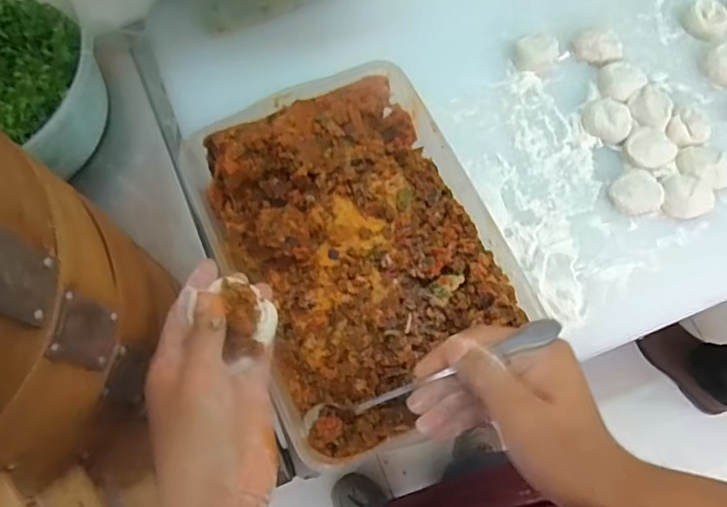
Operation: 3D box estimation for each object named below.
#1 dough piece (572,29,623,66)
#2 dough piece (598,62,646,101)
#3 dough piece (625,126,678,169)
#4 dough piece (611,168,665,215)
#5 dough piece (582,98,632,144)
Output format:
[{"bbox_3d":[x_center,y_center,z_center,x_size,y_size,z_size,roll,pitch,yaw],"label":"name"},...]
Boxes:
[{"bbox_3d":[0.235,-0.206,0.563,0.038,0.019,0.037,0,73,0],"label":"dough piece"},{"bbox_3d":[0.251,-0.170,0.550,0.041,0.013,0.040,0,73,0],"label":"dough piece"},{"bbox_3d":[0.271,-0.099,0.523,0.047,0.013,0.038,-18,74,-6],"label":"dough piece"},{"bbox_3d":[0.249,-0.056,0.513,0.043,0.012,0.041,0,73,0],"label":"dough piece"},{"bbox_3d":[0.234,-0.129,0.537,0.040,0.017,0.046,10,73,3],"label":"dough piece"}]

